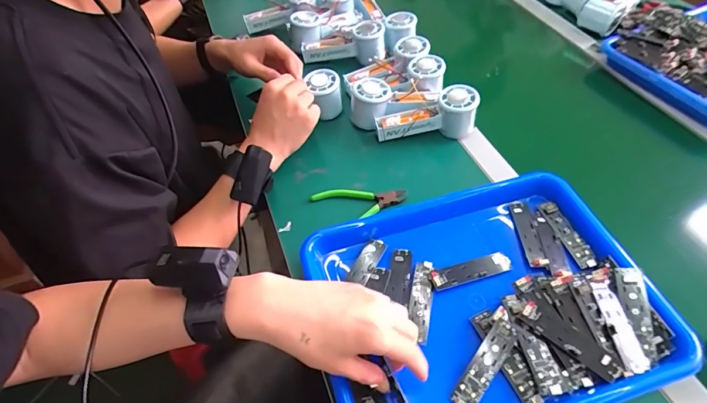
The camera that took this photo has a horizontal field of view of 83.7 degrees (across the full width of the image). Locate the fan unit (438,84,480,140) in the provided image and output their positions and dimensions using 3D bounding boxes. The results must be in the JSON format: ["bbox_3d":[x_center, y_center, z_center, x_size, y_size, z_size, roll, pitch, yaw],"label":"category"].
[{"bbox_3d":[0.156,-0.135,0.594,0.056,0.064,0.056,11,53,10],"label":"fan unit"}]

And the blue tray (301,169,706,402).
[{"bbox_3d":[0.131,0.101,0.409,0.328,0.043,0.247,-14,53,-10],"label":"blue tray"}]

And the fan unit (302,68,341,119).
[{"bbox_3d":[-0.045,-0.170,0.624,0.049,0.062,0.053,0,52,1],"label":"fan unit"}]

